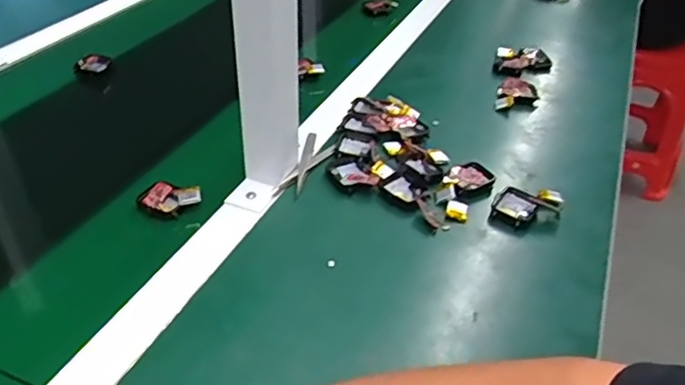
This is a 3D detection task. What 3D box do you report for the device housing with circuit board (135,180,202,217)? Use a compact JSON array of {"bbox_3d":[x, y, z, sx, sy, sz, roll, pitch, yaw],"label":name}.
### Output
[{"bbox_3d":[-0.161,0.005,0.560,0.060,0.018,0.038,8,38,5],"label":"device housing with circuit board"}]

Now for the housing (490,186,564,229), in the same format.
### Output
[{"bbox_3d":[0.176,0.013,0.573,0.052,0.017,0.068,28,44,28],"label":"housing"}]

